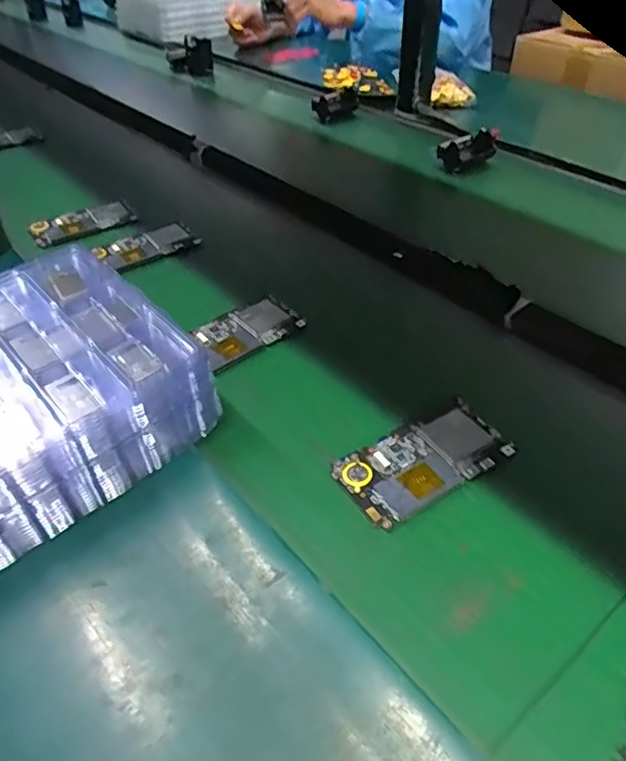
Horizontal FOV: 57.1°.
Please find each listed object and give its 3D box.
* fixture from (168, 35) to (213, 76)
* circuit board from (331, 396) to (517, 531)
[{"bbox_3d":[-0.249,-0.658,1.174,0.087,0.068,0.039,-7,40,-7],"label":"fixture"},{"bbox_3d":[0.080,0.055,0.414,0.123,0.009,0.063,-23,44,-23],"label":"circuit board"}]

